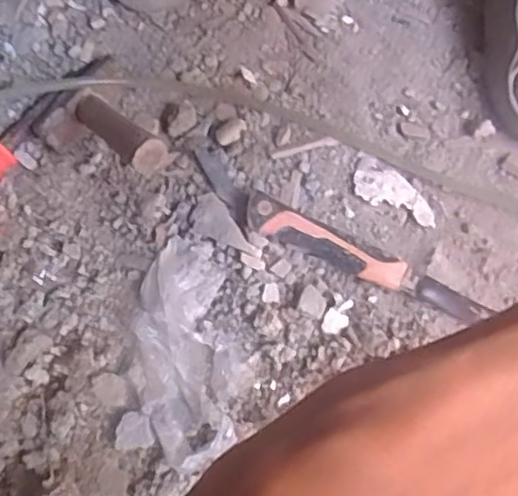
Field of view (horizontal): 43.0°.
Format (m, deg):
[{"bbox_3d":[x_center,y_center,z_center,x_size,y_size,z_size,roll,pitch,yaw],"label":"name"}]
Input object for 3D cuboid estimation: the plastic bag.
[{"bbox_3d":[-0.061,0.083,0.549,0.092,0.020,0.180,-18,73,-4],"label":"plastic bag"}]

